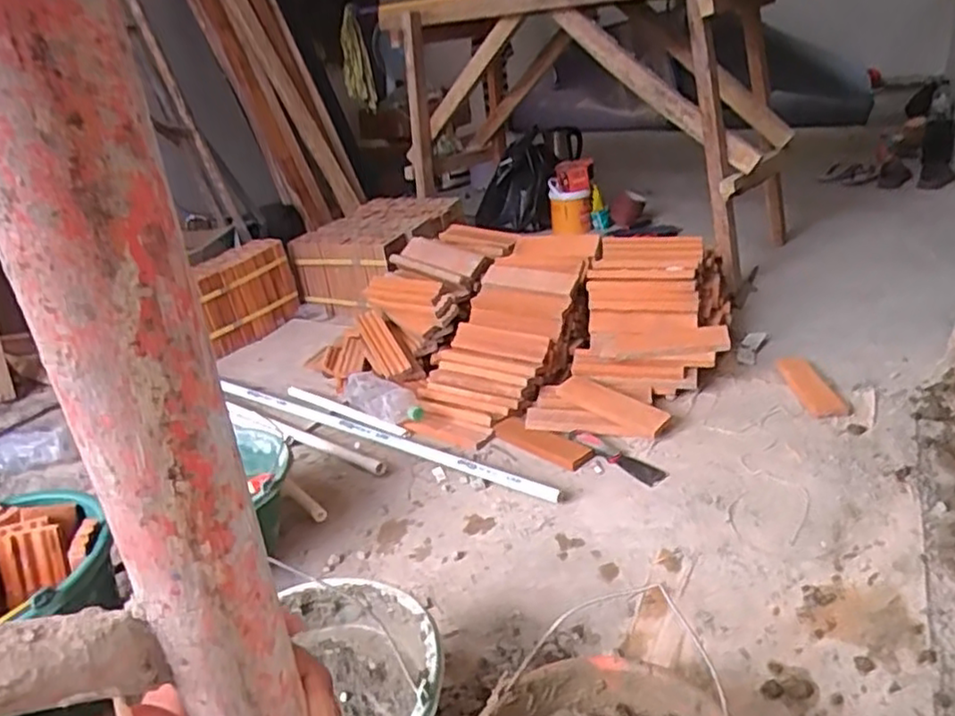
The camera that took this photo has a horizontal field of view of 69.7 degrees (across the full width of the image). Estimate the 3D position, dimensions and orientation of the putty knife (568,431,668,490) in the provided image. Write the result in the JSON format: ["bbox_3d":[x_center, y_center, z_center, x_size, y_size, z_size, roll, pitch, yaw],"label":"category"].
[{"bbox_3d":[0.263,0.180,1.284,0.052,0.015,0.211,-23,30,-30],"label":"putty knife"}]

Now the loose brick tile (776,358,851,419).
[{"bbox_3d":[0.690,0.056,1.418,0.086,0.011,0.258,-3,26,7],"label":"loose brick tile"}]

